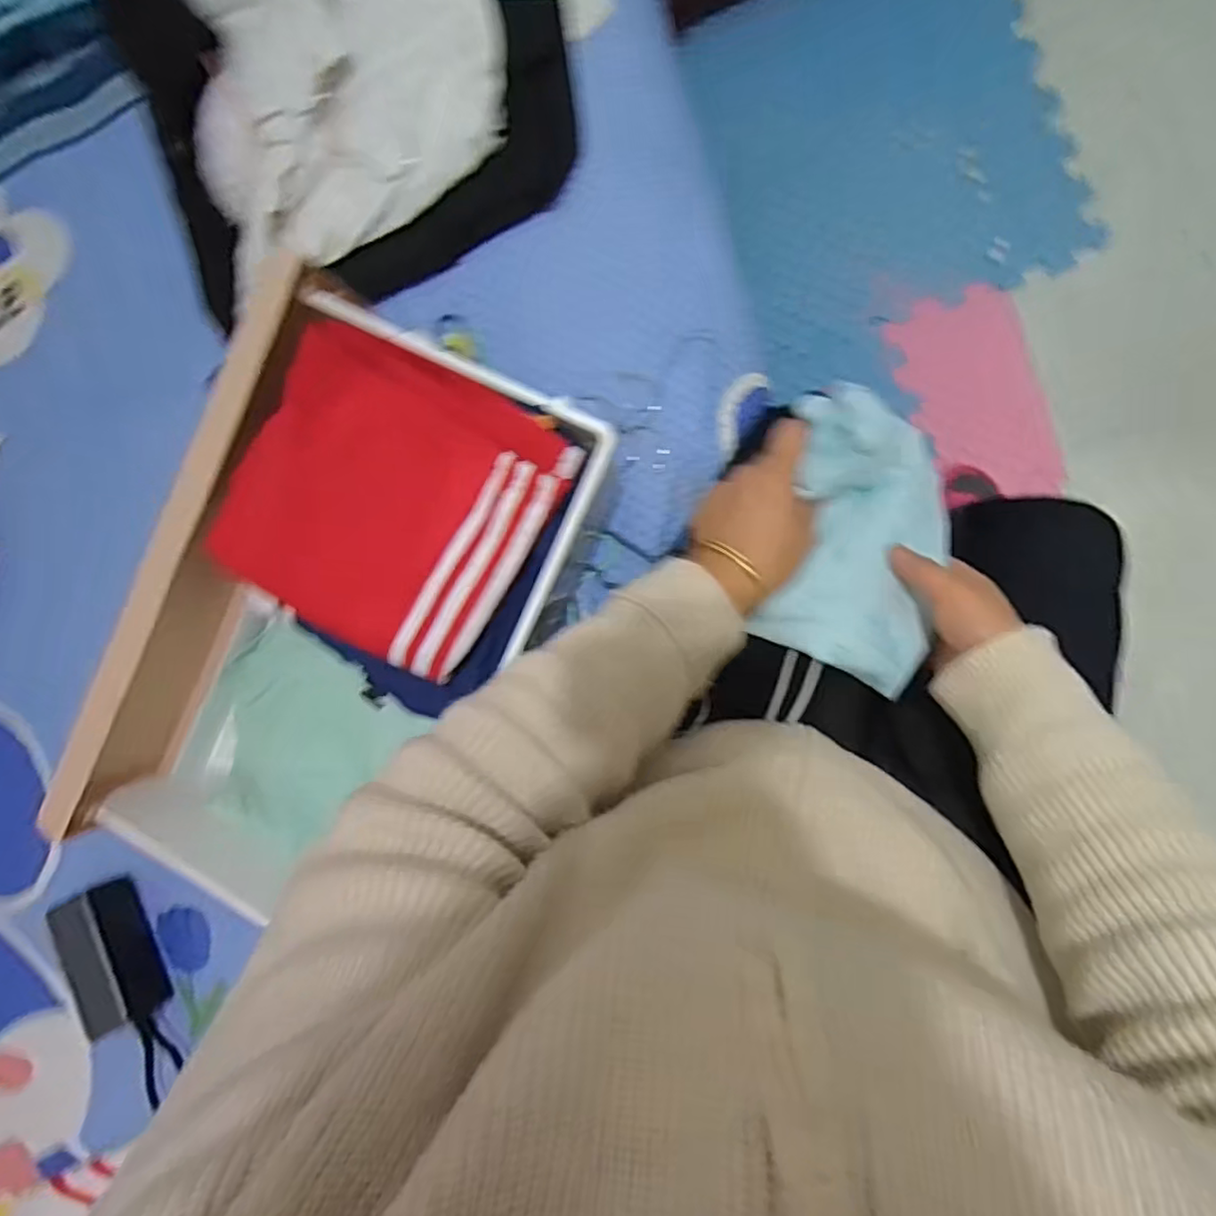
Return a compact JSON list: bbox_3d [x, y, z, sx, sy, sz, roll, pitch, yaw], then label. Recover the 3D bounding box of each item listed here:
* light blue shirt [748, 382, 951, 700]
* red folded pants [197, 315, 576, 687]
[{"bbox_3d":[0.186,-0.044,0.429,0.157,0.065,0.187,12,82,-18],"label":"light blue shirt"},{"bbox_3d":[-0.153,-0.071,0.462,0.210,0.039,0.199,29,93,8],"label":"red folded pants"}]

